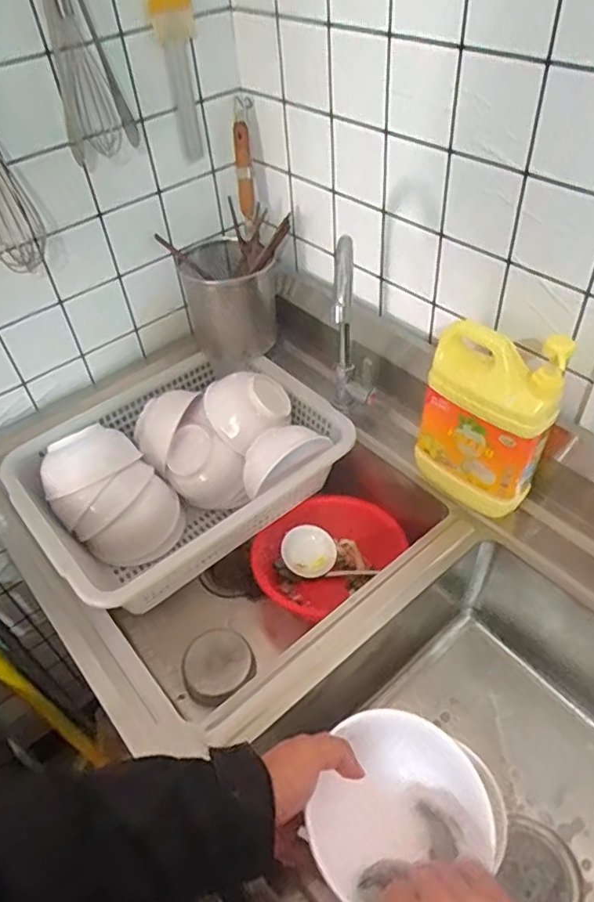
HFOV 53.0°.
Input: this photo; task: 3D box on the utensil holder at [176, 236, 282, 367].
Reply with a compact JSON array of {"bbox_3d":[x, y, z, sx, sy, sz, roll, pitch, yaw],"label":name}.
[{"bbox_3d":[-0.111,-0.248,0.996,0.143,0.148,0.149,-13,47,-7],"label":"utensil holder"}]

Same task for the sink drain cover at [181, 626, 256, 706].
[{"bbox_3d":[-0.112,0.292,0.825,0.099,0.033,0.095,-30,51,-22],"label":"sink drain cover"}]

